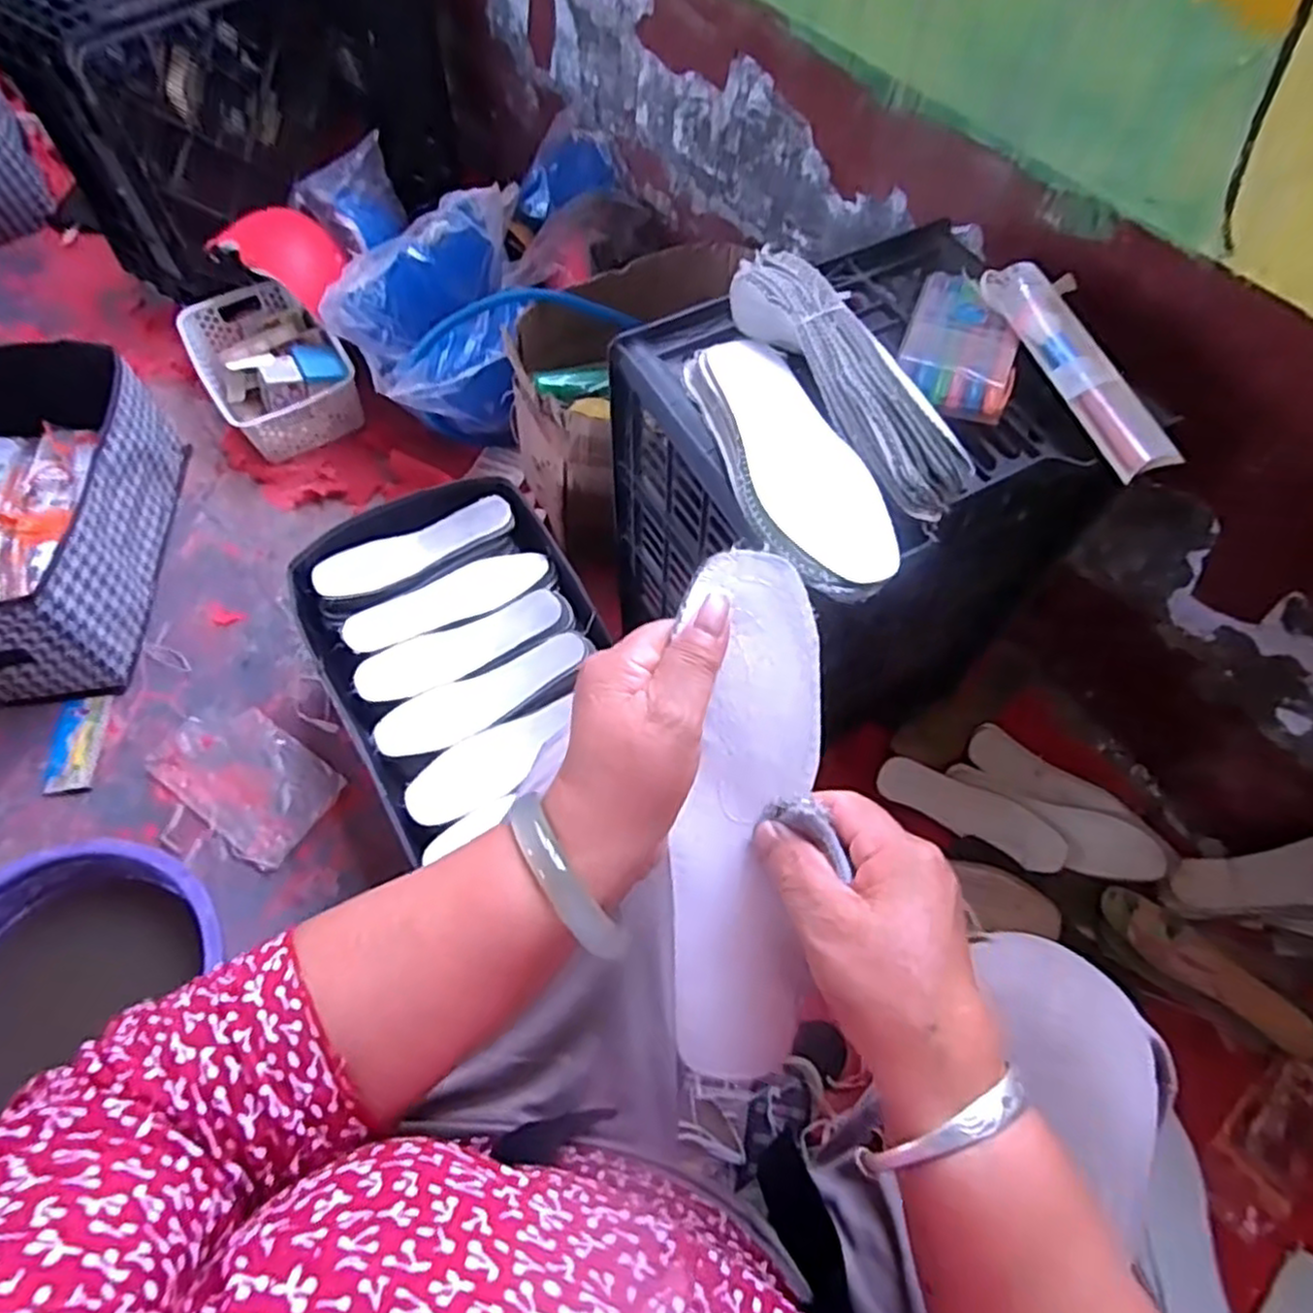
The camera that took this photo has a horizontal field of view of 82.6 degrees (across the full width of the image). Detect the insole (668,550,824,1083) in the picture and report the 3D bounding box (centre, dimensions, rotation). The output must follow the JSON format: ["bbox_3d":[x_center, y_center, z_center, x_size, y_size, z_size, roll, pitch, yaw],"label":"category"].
[{"bbox_3d":[0.040,0.070,0.333,0.059,0.010,0.226,5,88,4],"label":"insole"}]

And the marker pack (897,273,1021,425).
[{"bbox_3d":[0.231,-0.239,0.563,0.080,0.013,0.134,17,62,8],"label":"marker pack"}]

